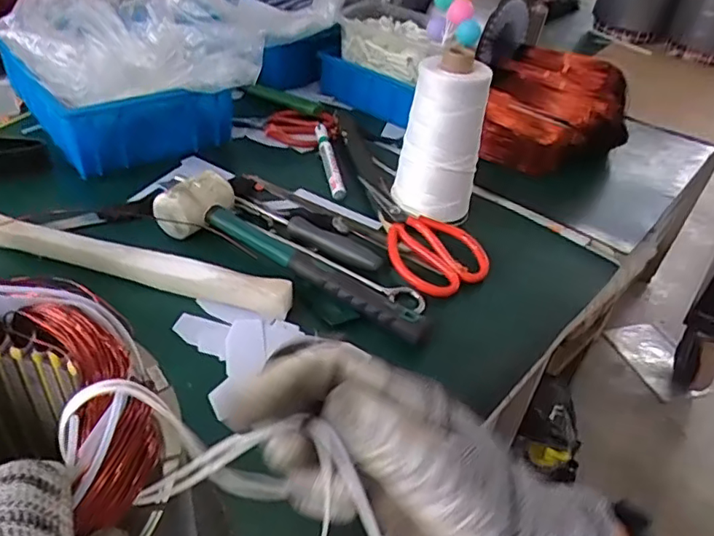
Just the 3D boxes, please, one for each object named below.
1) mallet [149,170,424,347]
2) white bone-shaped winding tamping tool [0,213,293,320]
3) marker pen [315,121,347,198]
[{"bbox_3d":[-0.055,-0.019,0.517,0.272,0.044,0.062,22,40,18],"label":"mallet"},{"bbox_3d":[-0.199,-0.005,0.495,0.295,0.032,0.019,13,40,6],"label":"white bone-shaped winding tamping tool"},{"bbox_3d":[-0.033,-0.131,0.678,0.015,0.016,0.136,-2,39,-13],"label":"marker pen"}]

